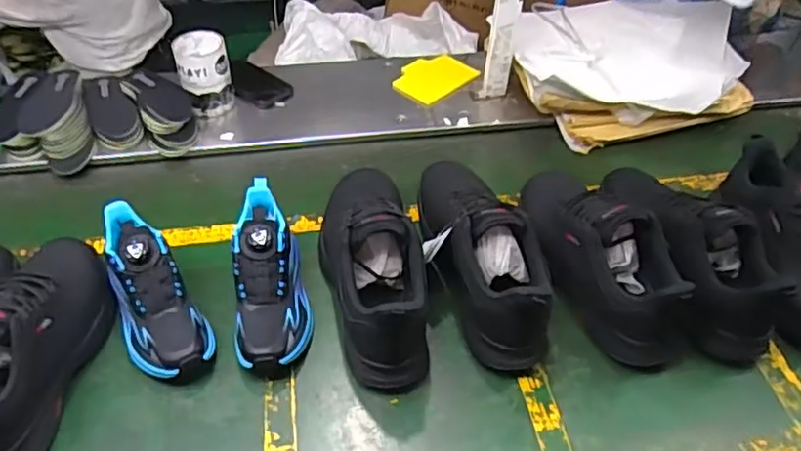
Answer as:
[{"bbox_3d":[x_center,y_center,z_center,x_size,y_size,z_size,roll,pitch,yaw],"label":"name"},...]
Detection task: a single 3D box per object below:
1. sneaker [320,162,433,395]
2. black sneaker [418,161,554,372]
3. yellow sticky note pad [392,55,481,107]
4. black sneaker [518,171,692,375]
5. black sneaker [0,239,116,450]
[{"bbox_3d":[-0.033,0.037,0.801,0.120,0.148,0.314,-9,47,-12],"label":"sneaker"},{"bbox_3d":[0.095,0.023,0.822,0.120,0.146,0.323,-11,48,-14],"label":"black sneaker"},{"bbox_3d":[0.057,-0.275,1.179,0.135,0.007,0.119,-38,56,-23],"label":"yellow sticky note pad"},{"bbox_3d":[0.253,0.026,0.828,0.100,0.148,0.292,-11,47,-14],"label":"black sneaker"},{"bbox_3d":[-0.422,0.130,0.716,0.106,0.137,0.285,8,46,4],"label":"black sneaker"}]

